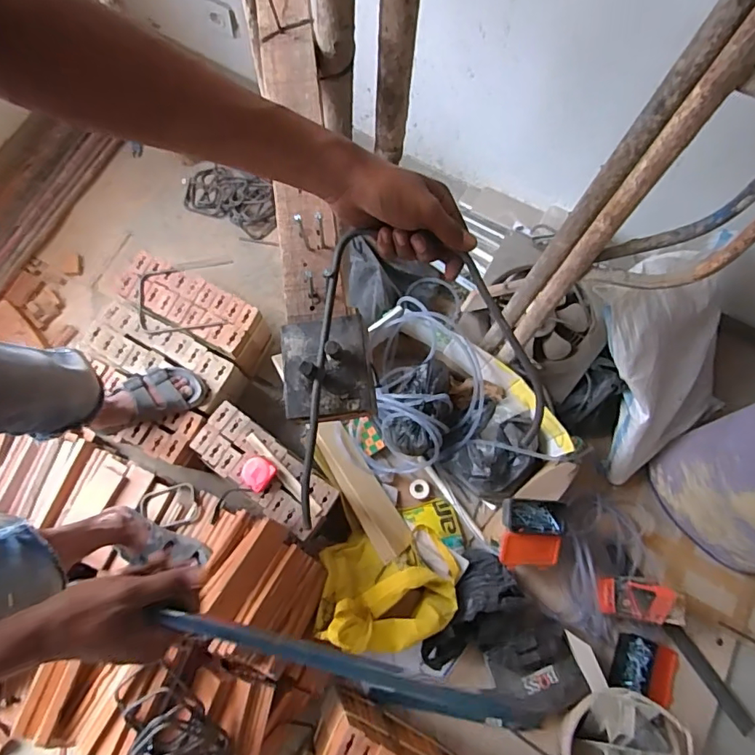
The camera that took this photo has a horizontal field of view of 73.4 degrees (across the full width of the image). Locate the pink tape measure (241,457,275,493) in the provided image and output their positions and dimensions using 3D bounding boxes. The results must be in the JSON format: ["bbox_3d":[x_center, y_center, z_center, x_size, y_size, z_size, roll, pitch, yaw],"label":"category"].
[{"bbox_3d":[-0.269,0.211,1.123,0.067,0.038,0.070,32,77,6],"label":"pink tape measure"}]

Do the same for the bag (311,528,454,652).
[{"bbox_3d":[0.029,0.502,1.208,0.343,0.202,0.247,-7,76,-3],"label":"bag"}]

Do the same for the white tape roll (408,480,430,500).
[{"bbox_3d":[0.114,0.303,1.376,0.056,0.007,0.053,0,76,-2],"label":"white tape roll"}]

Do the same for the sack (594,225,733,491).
[{"bbox_3d":[0.724,-0.034,1.265,0.365,0.355,0.452,-22,78,-7],"label":"sack"}]

